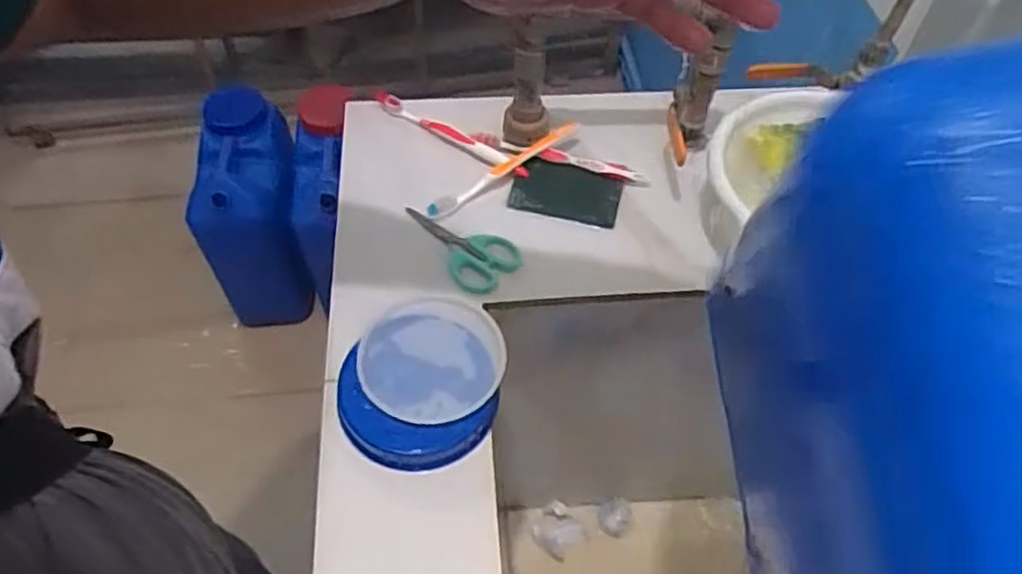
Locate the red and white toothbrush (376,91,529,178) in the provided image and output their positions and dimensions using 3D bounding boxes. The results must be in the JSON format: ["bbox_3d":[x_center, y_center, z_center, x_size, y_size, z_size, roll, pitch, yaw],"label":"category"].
[{"bbox_3d":[-0.065,-0.156,0.733,0.192,0.011,0.016,31,58,18],"label":"red and white toothbrush"}]

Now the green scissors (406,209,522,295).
[{"bbox_3d":[-0.050,-0.041,0.657,0.119,0.008,0.060,36,60,21],"label":"green scissors"}]

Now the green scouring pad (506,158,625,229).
[{"bbox_3d":[0.053,-0.091,0.696,0.101,0.012,0.062,12,54,6],"label":"green scouring pad"}]

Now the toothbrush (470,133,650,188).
[{"bbox_3d":[0.048,-0.125,0.711,0.176,0.017,0.019,13,54,6],"label":"toothbrush"}]

